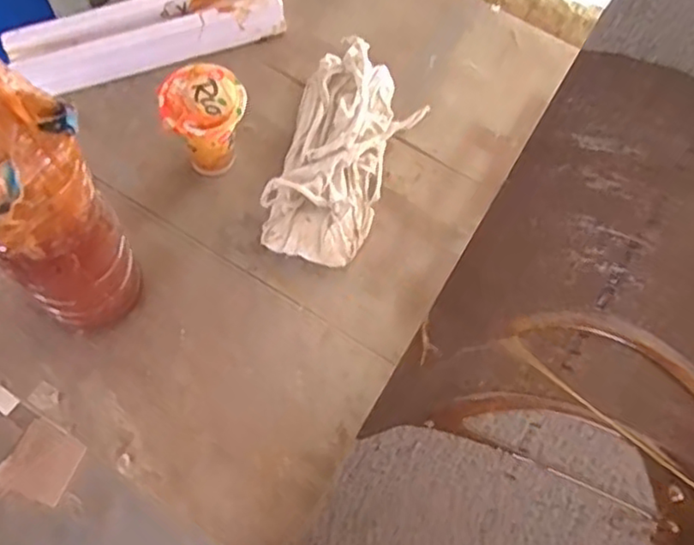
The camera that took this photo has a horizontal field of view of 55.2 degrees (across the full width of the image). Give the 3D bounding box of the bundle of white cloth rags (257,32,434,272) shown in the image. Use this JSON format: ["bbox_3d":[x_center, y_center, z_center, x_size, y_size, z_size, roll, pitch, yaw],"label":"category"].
[{"bbox_3d":[-0.003,-0.112,0.617,0.113,0.067,0.217,16,68,3],"label":"bundle of white cloth rags"}]

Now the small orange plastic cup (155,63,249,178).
[{"bbox_3d":[-0.124,-0.130,0.602,0.072,0.100,0.066,1,68,-3],"label":"small orange plastic cup"}]

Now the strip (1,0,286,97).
[{"bbox_3d":[-0.192,-0.245,0.675,0.258,0.038,0.071,-19,70,-11],"label":"strip"}]

